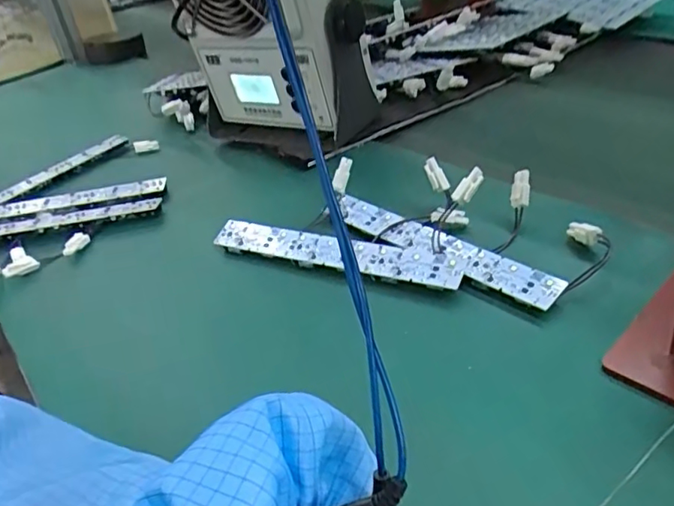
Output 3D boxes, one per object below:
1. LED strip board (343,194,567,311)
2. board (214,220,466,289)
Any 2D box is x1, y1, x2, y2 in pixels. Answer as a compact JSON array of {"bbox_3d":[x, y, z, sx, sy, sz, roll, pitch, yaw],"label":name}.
[{"bbox_3d":[0.064,-0.008,0.390,0.029,0.006,0.179,-33,40,-29],"label":"LED strip board"},{"bbox_3d":[-0.006,-0.002,0.401,0.188,0.009,0.029,8,49,31],"label":"board"}]

